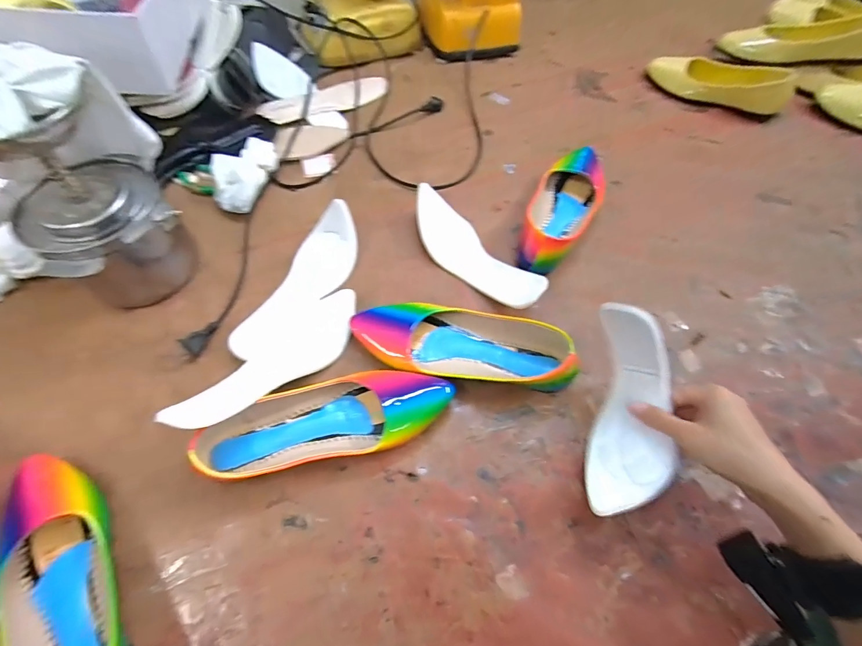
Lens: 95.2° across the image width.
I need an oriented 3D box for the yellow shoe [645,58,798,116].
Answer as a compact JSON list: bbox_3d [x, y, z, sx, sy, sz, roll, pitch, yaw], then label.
[{"bbox_3d":[0.526,-0.453,0.739,0.059,0.074,0.253,-34,53,-19],"label":"yellow shoe"}]

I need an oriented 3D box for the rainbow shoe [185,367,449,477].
[{"bbox_3d":[-0.099,0.099,0.401,0.249,0.052,0.084,-12,60,-8],"label":"rainbow shoe"}]

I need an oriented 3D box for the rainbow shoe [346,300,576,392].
[{"bbox_3d":[0.031,0.018,0.438,0.242,0.062,0.091,7,59,2],"label":"rainbow shoe"}]

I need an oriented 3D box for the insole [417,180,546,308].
[{"bbox_3d":[0.053,-0.094,0.514,0.069,0.043,0.218,-38,67,-21],"label":"insole"}]

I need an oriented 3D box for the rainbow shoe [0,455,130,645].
[{"bbox_3d":[-0.302,0.225,0.321,0.085,0.056,0.249,-34,66,-20],"label":"rainbow shoe"}]

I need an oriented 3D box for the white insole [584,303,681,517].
[{"bbox_3d":[0.190,0.080,0.382,0.069,0.079,0.180,7,83,3],"label":"white insole"}]

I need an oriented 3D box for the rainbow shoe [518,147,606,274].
[{"bbox_3d":[0.187,-0.166,0.556,0.087,0.063,0.252,26,62,13],"label":"rainbow shoe"}]

